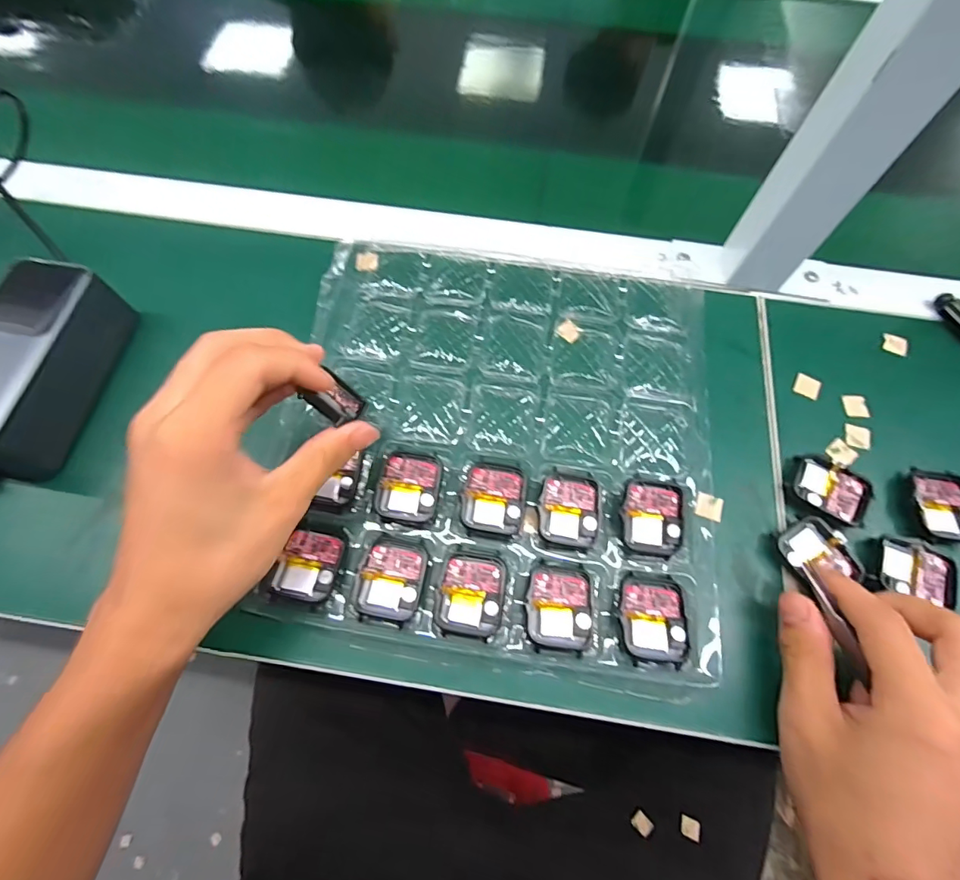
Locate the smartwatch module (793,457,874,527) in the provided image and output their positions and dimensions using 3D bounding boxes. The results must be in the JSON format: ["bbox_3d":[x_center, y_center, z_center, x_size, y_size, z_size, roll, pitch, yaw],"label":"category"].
[{"bbox_3d":[0.219,0.032,0.291,0.042,0.011,0.033,29,69,10],"label":"smartwatch module"}]

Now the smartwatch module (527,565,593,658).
[{"bbox_3d":[0.045,0.094,0.260,0.036,0.004,0.044,7,67,0],"label":"smartwatch module"}]

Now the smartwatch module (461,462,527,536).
[{"bbox_3d":[0.009,0.035,0.282,0.037,0.006,0.041,12,67,2],"label":"smartwatch module"}]

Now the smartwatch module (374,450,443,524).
[{"bbox_3d":[-0.043,0.028,0.287,0.037,0.004,0.043,10,67,2],"label":"smartwatch module"}]

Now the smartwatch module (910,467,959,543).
[{"bbox_3d":[0.286,0.042,0.290,0.038,0.012,0.046,11,67,2],"label":"smartwatch module"}]

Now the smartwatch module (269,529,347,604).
[{"bbox_3d":[-0.098,0.072,0.266,0.033,0.005,0.039,9,67,1],"label":"smartwatch module"}]

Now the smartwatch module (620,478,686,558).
[{"bbox_3d":[0.104,0.046,0.278,0.037,0.010,0.042,7,67,0],"label":"smartwatch module"}]

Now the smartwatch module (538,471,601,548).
[{"bbox_3d":[0.054,0.040,0.281,0.036,0.006,0.044,6,67,0],"label":"smartwatch module"}]

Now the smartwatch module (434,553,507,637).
[{"bbox_3d":[-0.005,0.086,0.260,0.035,0.007,0.041,8,67,1],"label":"smartwatch module"}]

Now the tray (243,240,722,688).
[{"bbox_3d":[0.015,-0.011,0.300,0.255,0.013,0.275,8,67,1],"label":"tray"}]

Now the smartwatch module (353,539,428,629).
[{"bbox_3d":[-0.050,0.080,0.265,0.036,0.004,0.044,11,67,2],"label":"smartwatch module"}]

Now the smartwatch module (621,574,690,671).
[{"bbox_3d":[0.097,0.099,0.258,0.036,0.007,0.045,5,67,0],"label":"smartwatch module"}]

